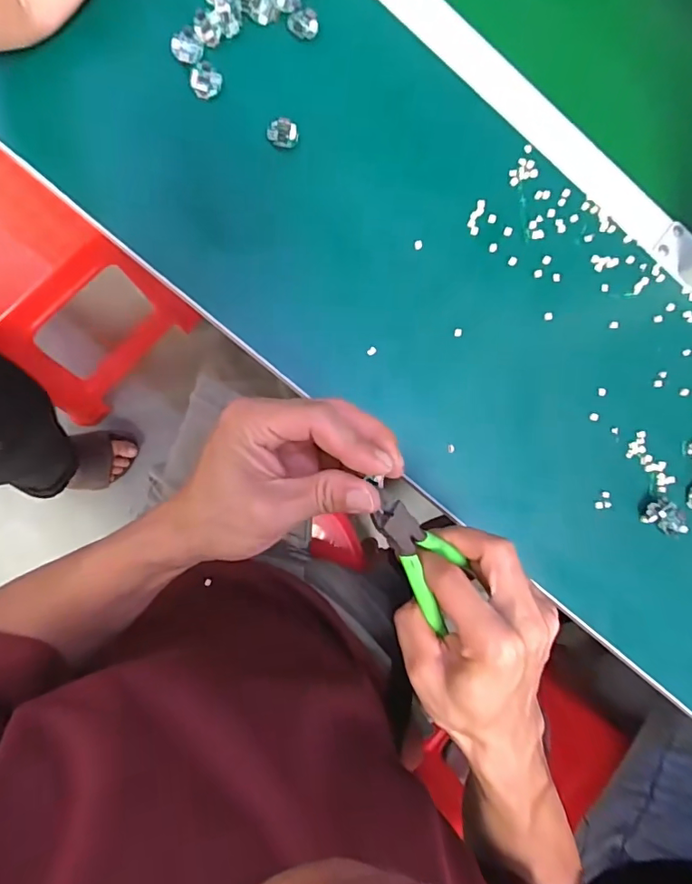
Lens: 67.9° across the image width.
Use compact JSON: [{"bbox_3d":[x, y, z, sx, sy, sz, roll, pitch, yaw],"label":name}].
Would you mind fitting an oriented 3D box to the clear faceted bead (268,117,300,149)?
[{"bbox_3d":[-0.050,-0.250,0.414,0.025,0.007,0.023,0,87,-10],"label":"clear faceted bead"}]

